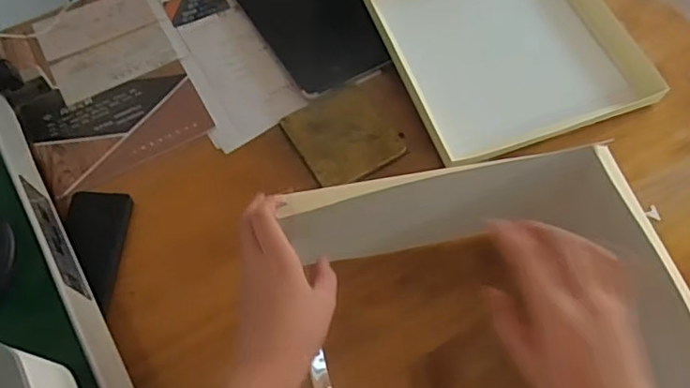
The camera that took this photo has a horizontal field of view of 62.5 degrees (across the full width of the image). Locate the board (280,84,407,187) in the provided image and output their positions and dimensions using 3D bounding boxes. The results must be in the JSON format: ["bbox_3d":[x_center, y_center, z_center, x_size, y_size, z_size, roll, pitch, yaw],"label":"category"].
[{"bbox_3d":[-0.002,-0.077,0.724,0.119,0.008,0.121,-29,67,-14],"label":"board"}]

